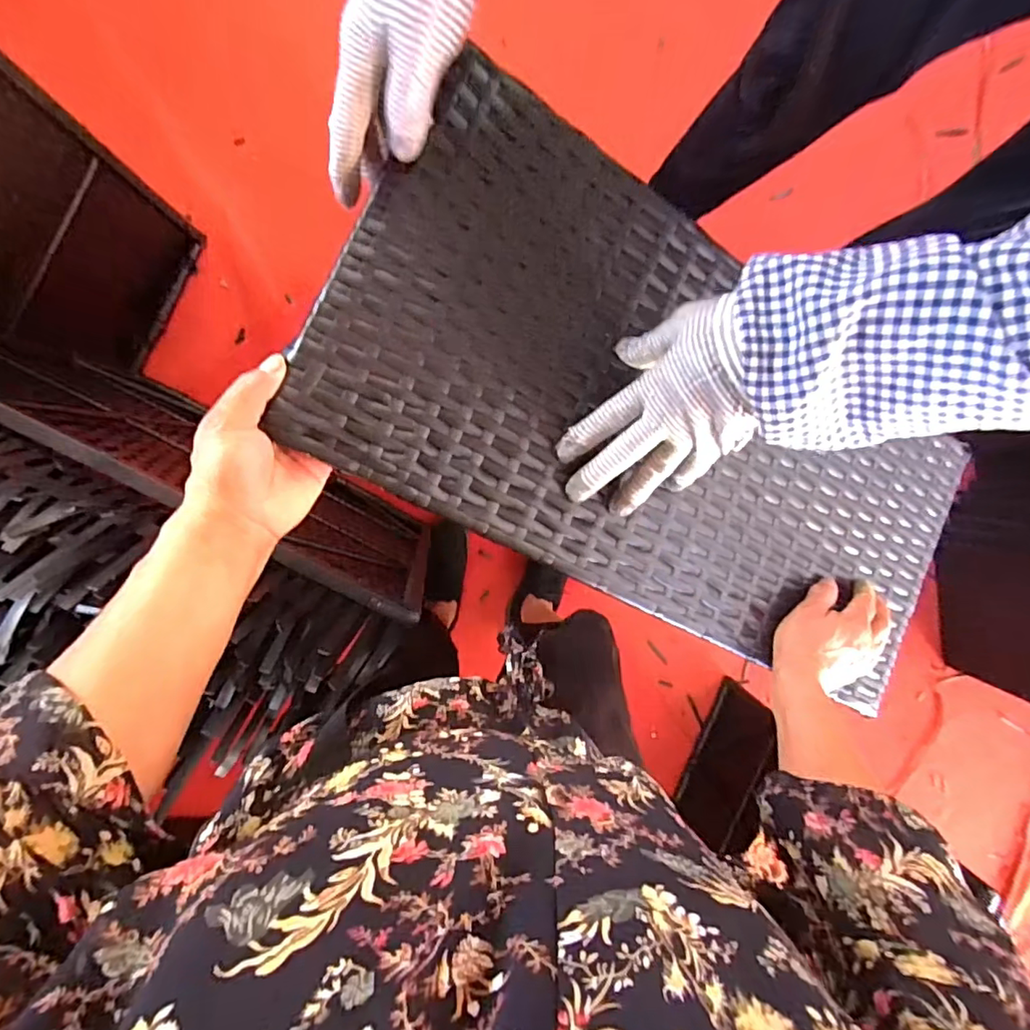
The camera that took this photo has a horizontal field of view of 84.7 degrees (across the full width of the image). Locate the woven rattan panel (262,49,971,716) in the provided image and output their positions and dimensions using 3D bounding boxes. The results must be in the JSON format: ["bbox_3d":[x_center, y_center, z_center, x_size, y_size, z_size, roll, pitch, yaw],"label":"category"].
[{"bbox_3d":[0.159,-0.058,0.472,0.619,0.014,0.292,27,82,-23],"label":"woven rattan panel"}]

